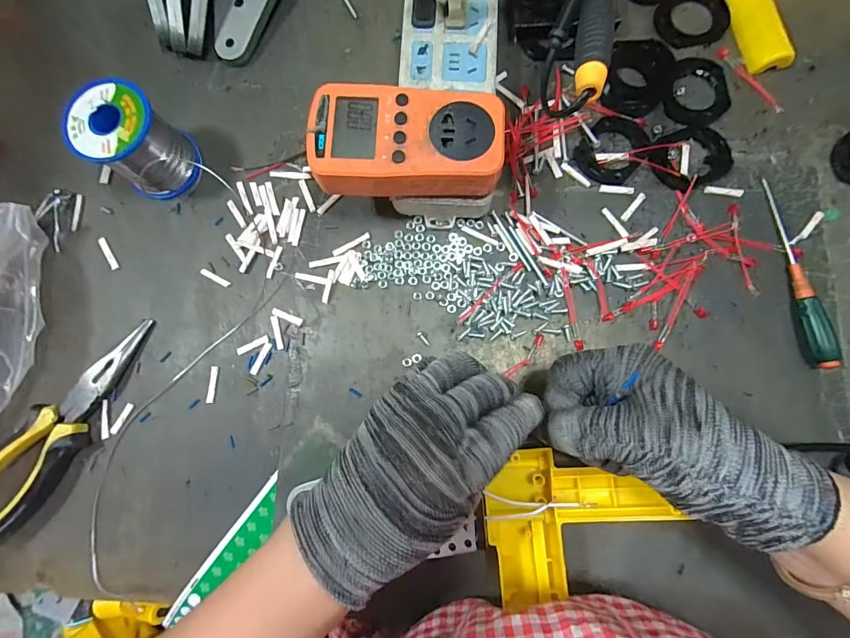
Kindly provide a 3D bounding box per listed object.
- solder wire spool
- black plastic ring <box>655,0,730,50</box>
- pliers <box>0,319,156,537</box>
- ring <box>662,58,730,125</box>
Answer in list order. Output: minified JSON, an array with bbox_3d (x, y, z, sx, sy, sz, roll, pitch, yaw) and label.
[{"bbox_3d":[-0.232,-0.142,0.322,0.067,0.061,0.061,-1,81,4],"label":"solder wire spool"},{"bbox_3d":[0.229,-0.258,0.341,0.057,0.005,0.057,-1,81,4],"label":"black plastic ring"},{"bbox_3d":[-0.285,0.082,0.310,0.044,0.025,0.193,33,85,8],"label":"pliers"},{"bbox_3d":[0.222,-0.188,0.328,0.050,0.004,0.062,-4,81,3],"label":"ring"}]

